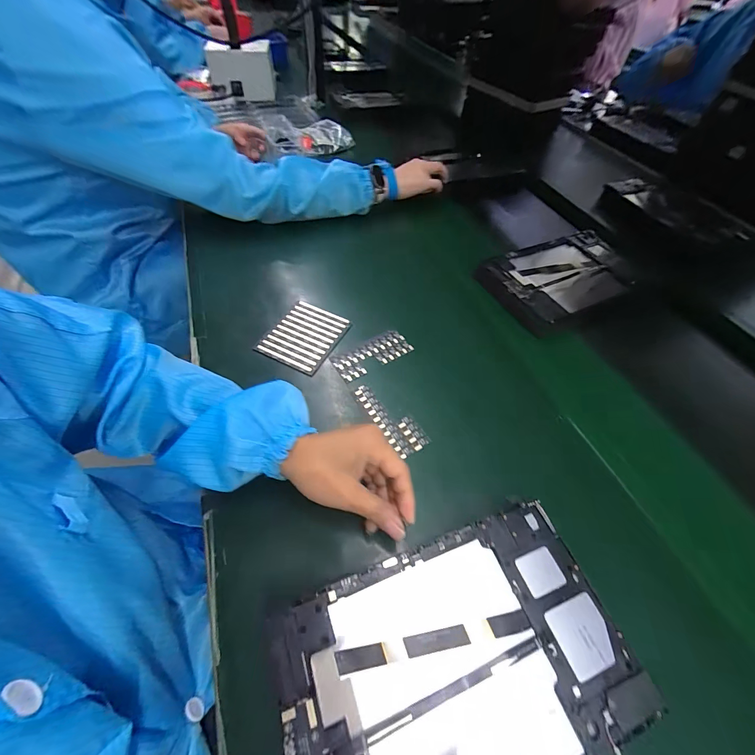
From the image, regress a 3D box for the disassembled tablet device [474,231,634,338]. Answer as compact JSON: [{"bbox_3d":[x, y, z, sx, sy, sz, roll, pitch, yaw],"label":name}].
[{"bbox_3d":[0.290,-0.158,0.521,0.256,0.033,0.145,-22,58,-19],"label":"disassembled tablet device"}]

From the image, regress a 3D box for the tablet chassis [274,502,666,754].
[{"bbox_3d":[0.055,0.202,0.236,0.236,0.007,0.147,-17,58,-13],"label":"tablet chassis"}]

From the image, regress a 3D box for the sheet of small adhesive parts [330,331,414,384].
[{"bbox_3d":[-0.007,-0.029,0.422,0.097,0.009,0.041,-25,60,-21],"label":"sheet of small adhesive parts"}]

